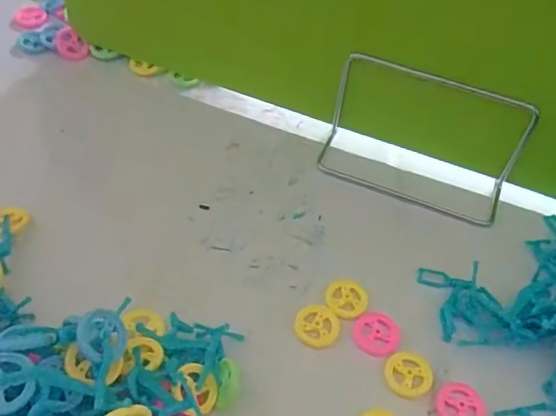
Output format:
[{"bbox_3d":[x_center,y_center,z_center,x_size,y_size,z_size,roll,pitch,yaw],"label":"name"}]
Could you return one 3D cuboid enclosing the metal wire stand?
[{"bbox_3d":[0.113,-0.056,0.456,0.151,0.086,0.064,21,51,12],"label":"metal wire stand"}]

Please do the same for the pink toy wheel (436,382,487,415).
[{"bbox_3d":[0.113,0.122,0.356,0.030,0.004,0.030,3,50,-3],"label":"pink toy wheel"}]

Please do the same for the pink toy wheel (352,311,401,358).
[{"bbox_3d":[0.065,0.082,0.383,0.031,0.004,0.032,3,50,-3],"label":"pink toy wheel"}]

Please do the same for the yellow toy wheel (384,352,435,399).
[{"bbox_3d":[0.083,0.104,0.367,0.031,0.004,0.029,3,50,-3],"label":"yellow toy wheel"}]

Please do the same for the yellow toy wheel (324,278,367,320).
[{"bbox_3d":[0.048,0.062,0.401,0.029,0.004,0.031,3,50,-3],"label":"yellow toy wheel"}]

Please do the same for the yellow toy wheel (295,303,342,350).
[{"bbox_3d":[0.026,0.077,0.384,0.029,0.004,0.032,16,50,8],"label":"yellow toy wheel"}]

